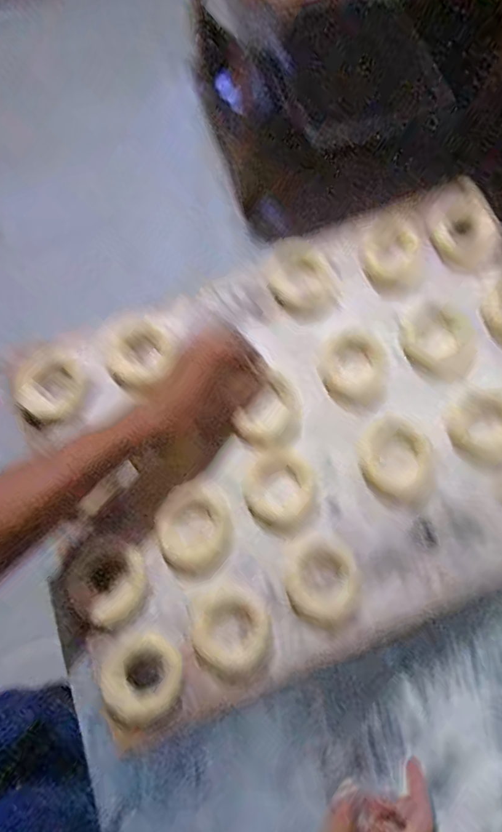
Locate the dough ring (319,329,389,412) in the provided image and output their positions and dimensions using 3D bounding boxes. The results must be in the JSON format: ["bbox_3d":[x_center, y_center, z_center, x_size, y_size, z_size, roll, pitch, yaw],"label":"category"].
[{"bbox_3d":[0.113,-0.051,0.527,0.074,0.016,0.099,8,76,0],"label":"dough ring"}]

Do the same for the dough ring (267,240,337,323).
[{"bbox_3d":[0.059,-0.153,0.547,0.078,0.018,0.088,10,76,1],"label":"dough ring"}]

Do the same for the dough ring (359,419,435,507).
[{"bbox_3d":[0.152,0.046,0.493,0.084,0.010,0.078,0,76,-2],"label":"dough ring"}]

